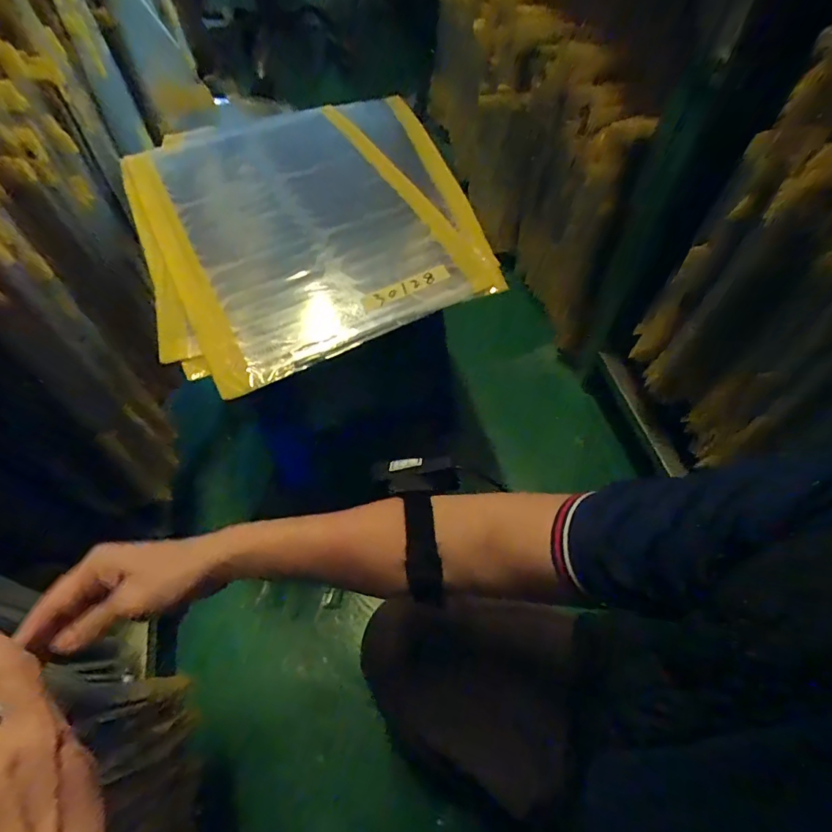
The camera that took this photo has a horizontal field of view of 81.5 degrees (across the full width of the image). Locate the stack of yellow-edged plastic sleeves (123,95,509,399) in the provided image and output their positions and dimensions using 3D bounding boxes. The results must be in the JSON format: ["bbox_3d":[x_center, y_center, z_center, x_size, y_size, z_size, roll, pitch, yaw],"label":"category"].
[{"bbox_3d":[-0.144,-0.268,0.607,0.386,0.043,0.488,-21,59,-12],"label":"stack of yellow-edged plastic sleeves"}]

